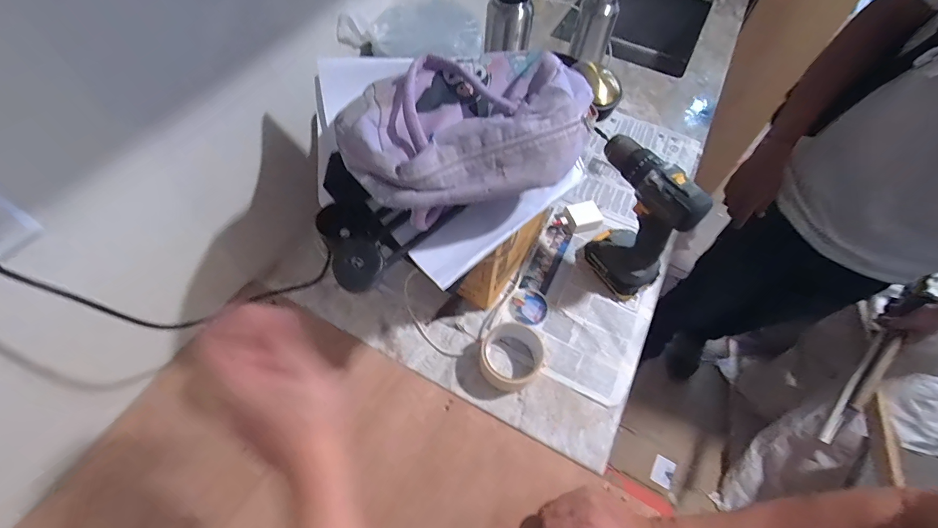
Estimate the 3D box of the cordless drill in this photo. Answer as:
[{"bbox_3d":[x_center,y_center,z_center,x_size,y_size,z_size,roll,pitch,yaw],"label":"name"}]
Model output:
[{"bbox_3d":[0.234,-0.072,0.604,0.067,0.221,0.179,-28,64,-19],"label":"cordless drill"}]

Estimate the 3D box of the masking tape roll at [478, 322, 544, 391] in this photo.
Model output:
[{"bbox_3d":[0.062,0.131,0.579,0.086,0.044,0.094,1,59,-2],"label":"masking tape roll"}]

